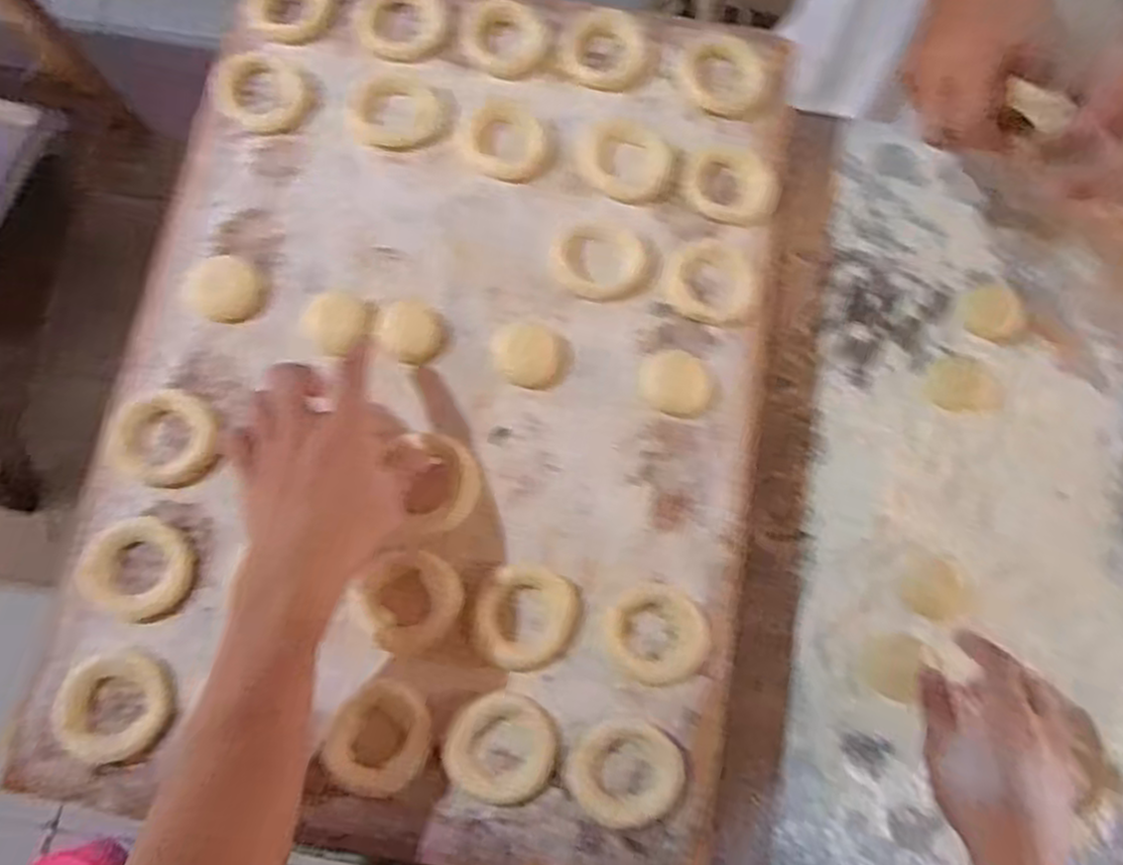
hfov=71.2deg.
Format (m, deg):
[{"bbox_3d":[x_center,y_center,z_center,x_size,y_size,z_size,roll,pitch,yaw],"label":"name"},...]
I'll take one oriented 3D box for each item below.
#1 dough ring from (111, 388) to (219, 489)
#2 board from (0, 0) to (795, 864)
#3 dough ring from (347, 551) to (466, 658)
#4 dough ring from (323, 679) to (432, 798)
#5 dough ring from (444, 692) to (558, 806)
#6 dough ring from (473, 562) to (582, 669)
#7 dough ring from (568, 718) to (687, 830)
[{"bbox_3d":[-0.260,0.001,0.511,0.063,0.017,0.060,0,76,-1],"label":"dough ring"},{"bbox_3d":[-0.077,-0.045,0.533,0.419,0.019,0.596,9,76,2],"label":"board"},{"bbox_3d":[-0.094,0.106,0.491,0.063,0.012,0.062,0,76,-1],"label":"dough ring"},{"bbox_3d":[-0.112,0.187,0.481,0.059,0.010,0.065,16,76,3],"label":"dough ring"},{"bbox_3d":[-0.036,0.190,0.472,0.063,0.010,0.062,0,76,-1],"label":"dough ring"},{"bbox_3d":[-0.022,0.116,0.492,0.062,0.012,0.063,0,76,-1],"label":"dough ring"},{"bbox_3d":[0.040,0.205,0.472,0.068,0.010,0.057,3,76,0],"label":"dough ring"}]

